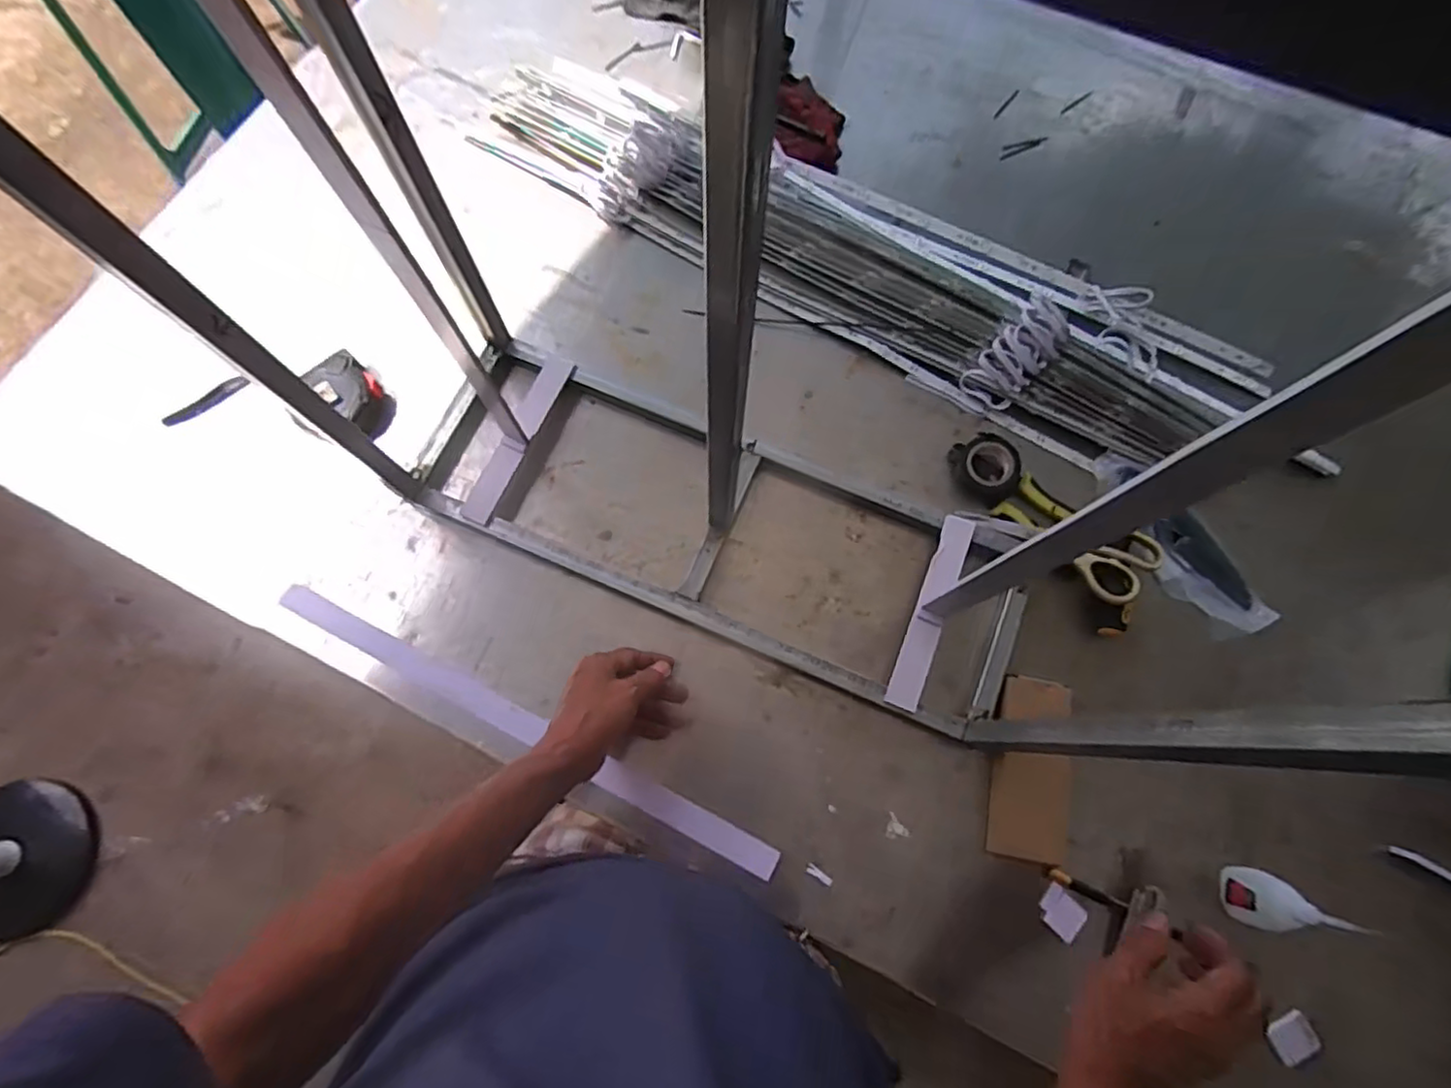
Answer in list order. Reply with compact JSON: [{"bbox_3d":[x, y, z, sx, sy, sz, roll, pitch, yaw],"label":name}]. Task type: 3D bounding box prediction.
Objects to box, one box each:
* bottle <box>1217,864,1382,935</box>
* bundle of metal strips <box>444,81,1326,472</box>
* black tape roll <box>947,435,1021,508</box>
[{"bbox_3d":[0.449,0.294,0.534,0.036,0.104,0.043,24,76,6],"label":"bottle"},{"bbox_3d":[0.143,-0.322,0.730,0.901,0.037,0.208,29,77,7],"label":"bundle of metal strips"},{"bbox_3d":[0.267,-0.077,0.674,0.058,0.026,0.073,-16,76,-5],"label":"black tape roll"}]

